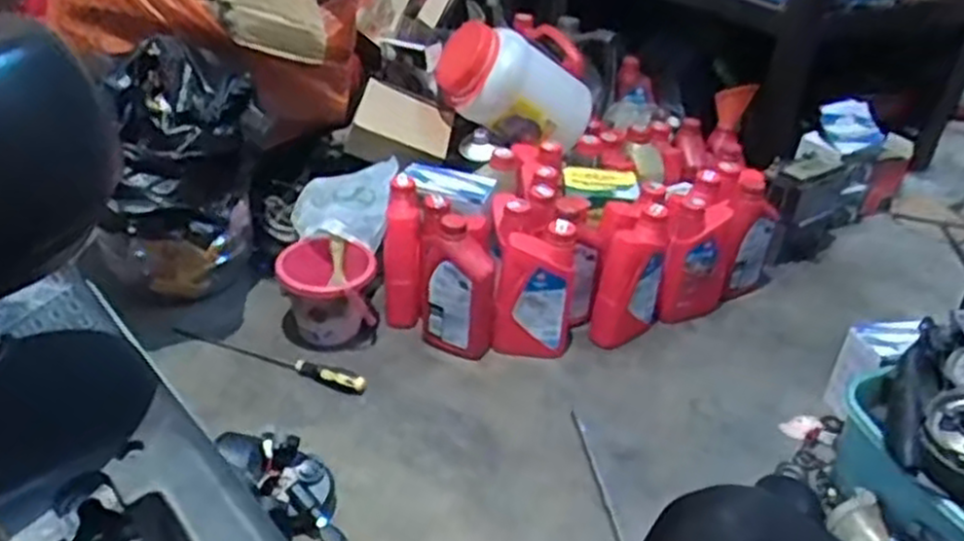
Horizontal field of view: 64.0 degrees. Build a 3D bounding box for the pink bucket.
[{"bbox_3d":[-0.239,0.038,1.208,0.151,0.128,0.142,-4,35,-12],"label":"pink bucket"}]

